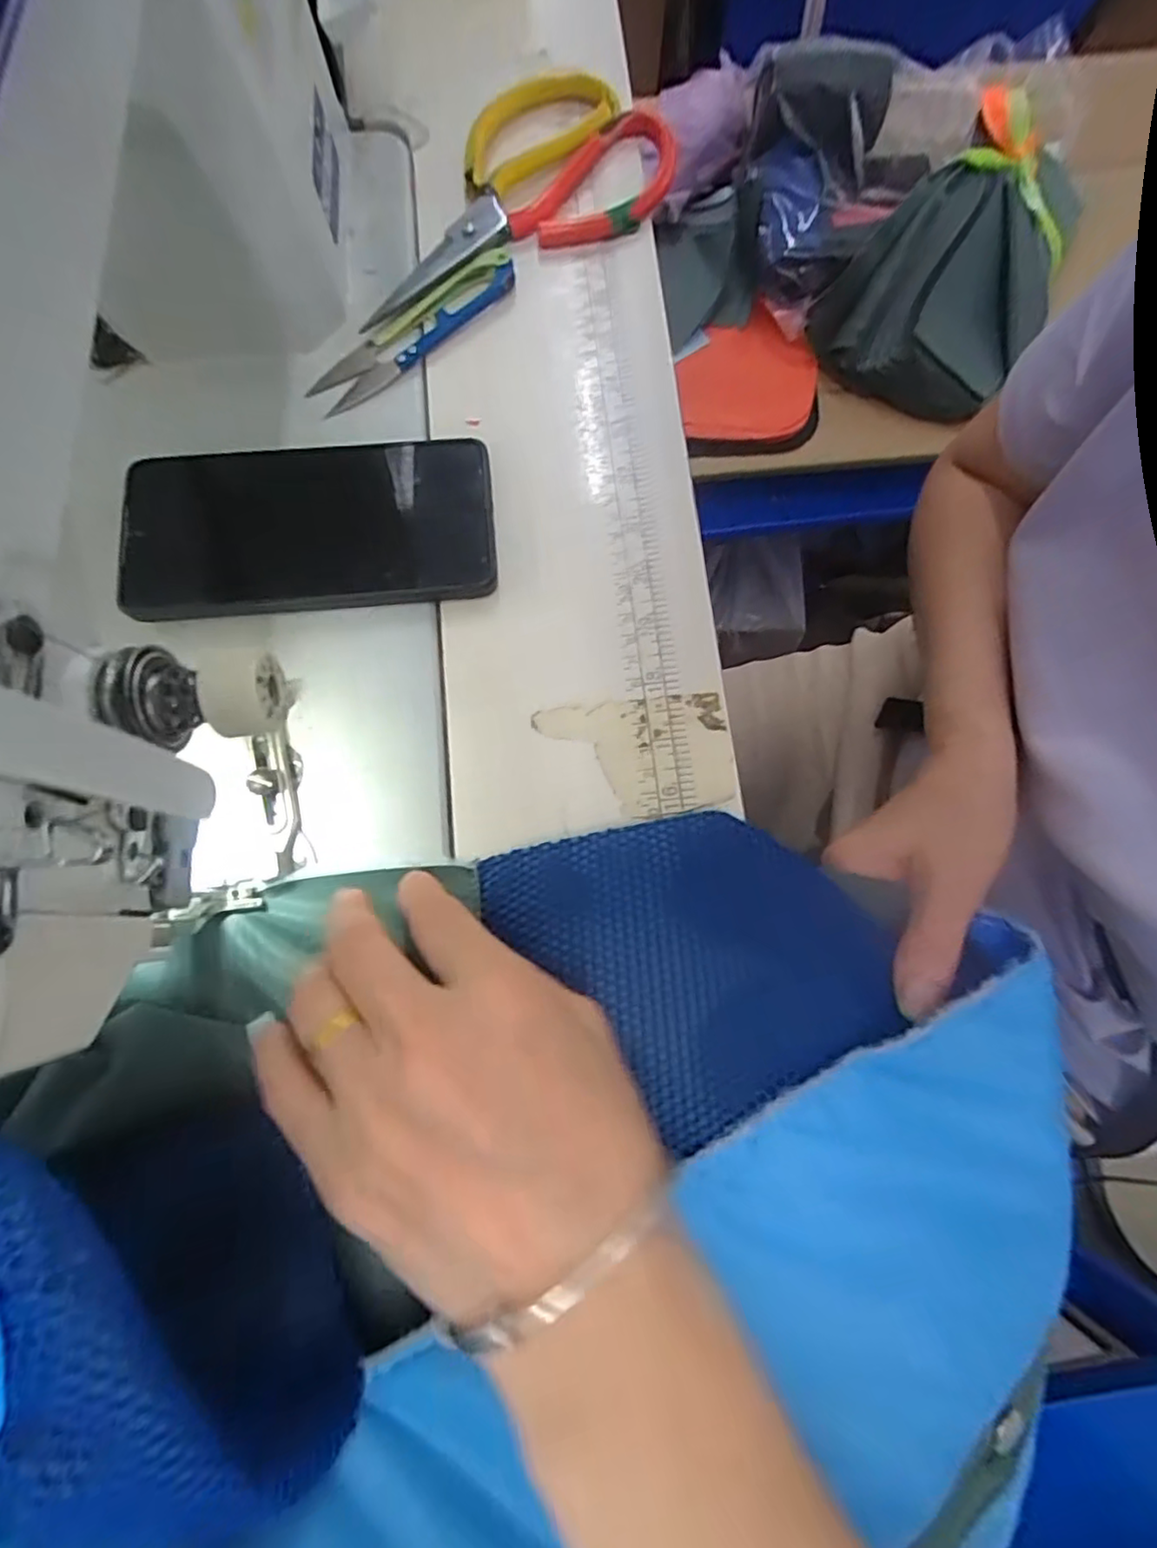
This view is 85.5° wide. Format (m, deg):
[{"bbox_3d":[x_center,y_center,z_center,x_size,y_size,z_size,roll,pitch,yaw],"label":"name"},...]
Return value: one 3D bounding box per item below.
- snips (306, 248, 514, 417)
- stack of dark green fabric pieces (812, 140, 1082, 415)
[{"bbox_3d":[-0.080,-0.221,0.311,0.120,0.007,0.025,-41,81,-9],"label":"snips"},{"bbox_3d":[0.347,-0.454,0.576,0.168,0.083,0.239,35,79,7],"label":"stack of dark green fabric pieces"}]

